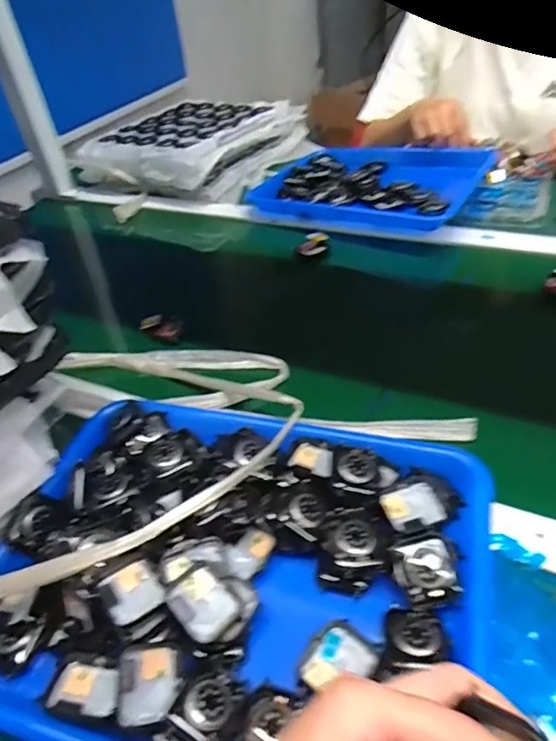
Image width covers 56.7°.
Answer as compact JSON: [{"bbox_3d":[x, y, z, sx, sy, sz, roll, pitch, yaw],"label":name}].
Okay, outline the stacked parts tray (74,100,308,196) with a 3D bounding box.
[{"bbox_3d":[-0.148,-0.428,0.999,0.304,0.103,0.346,20,48,27],"label":"stacked parts tray"}]

